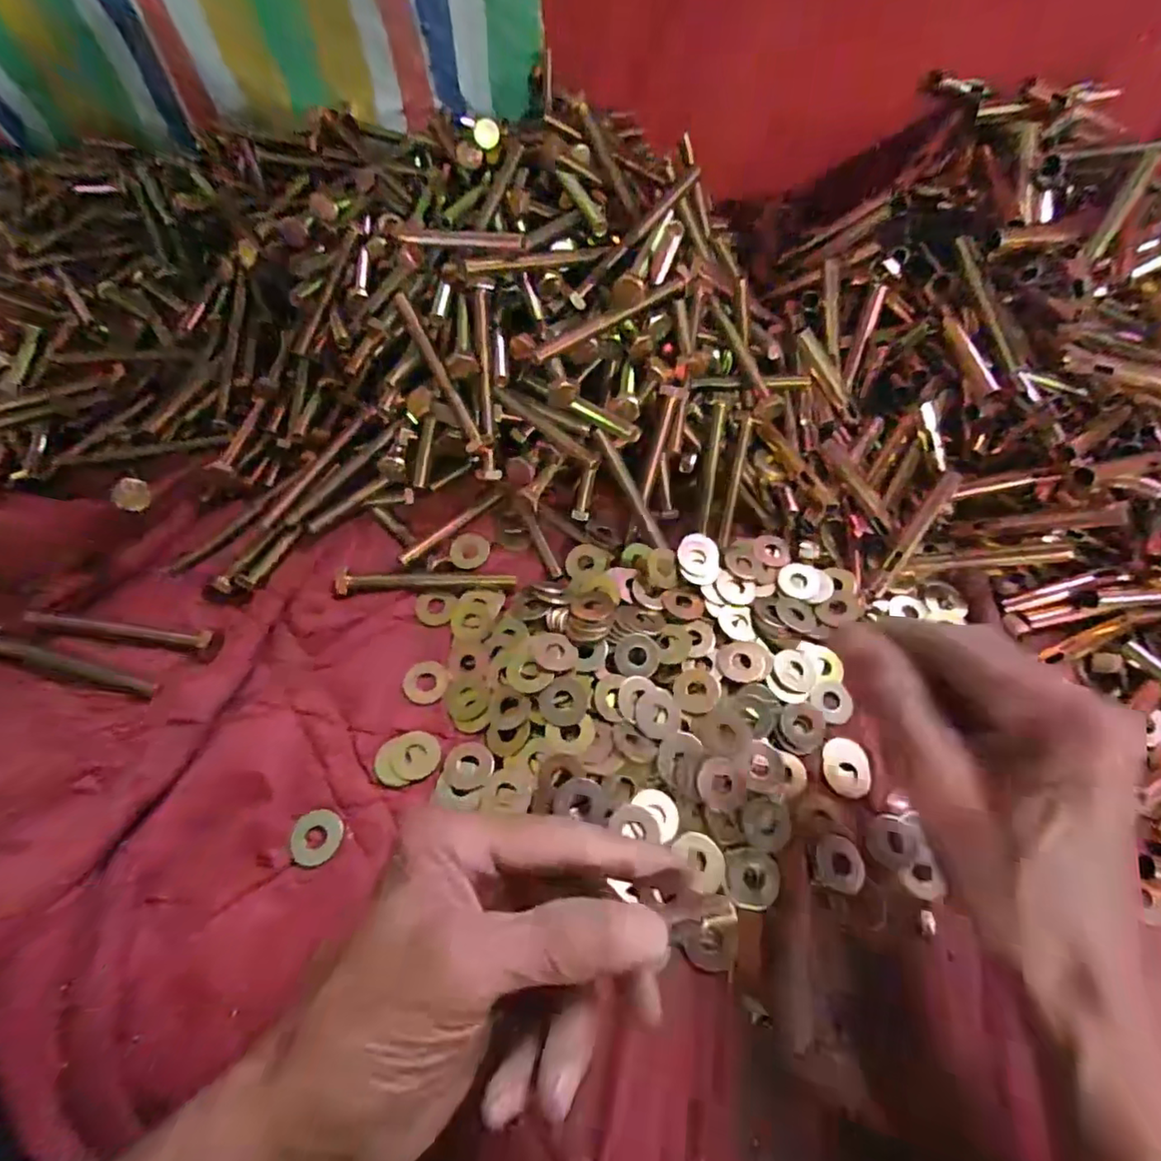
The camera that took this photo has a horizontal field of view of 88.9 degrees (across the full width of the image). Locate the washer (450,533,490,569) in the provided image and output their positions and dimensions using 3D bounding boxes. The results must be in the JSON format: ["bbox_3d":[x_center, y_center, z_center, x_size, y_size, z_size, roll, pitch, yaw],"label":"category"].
[{"bbox_3d":[-0.068,-0.019,0.361,0.024,0.004,0.025,0,61,-1],"label":"washer"}]

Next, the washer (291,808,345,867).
[{"bbox_3d":[-0.125,0.122,0.281,0.022,0.004,0.024,10,71,-9],"label":"washer"}]

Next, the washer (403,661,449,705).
[{"bbox_3d":[-0.084,0.055,0.320,0.023,0.004,0.024,3,61,1],"label":"washer"}]

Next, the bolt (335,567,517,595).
[{"bbox_3d":[-0.090,-0.001,0.347,0.101,0.010,0.015,-4,61,-3],"label":"bolt"}]

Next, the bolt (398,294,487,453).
[{"bbox_3d":[-0.084,-0.122,0.349,0.010,0.009,0.102,-28,90,-15],"label":"bolt"}]

